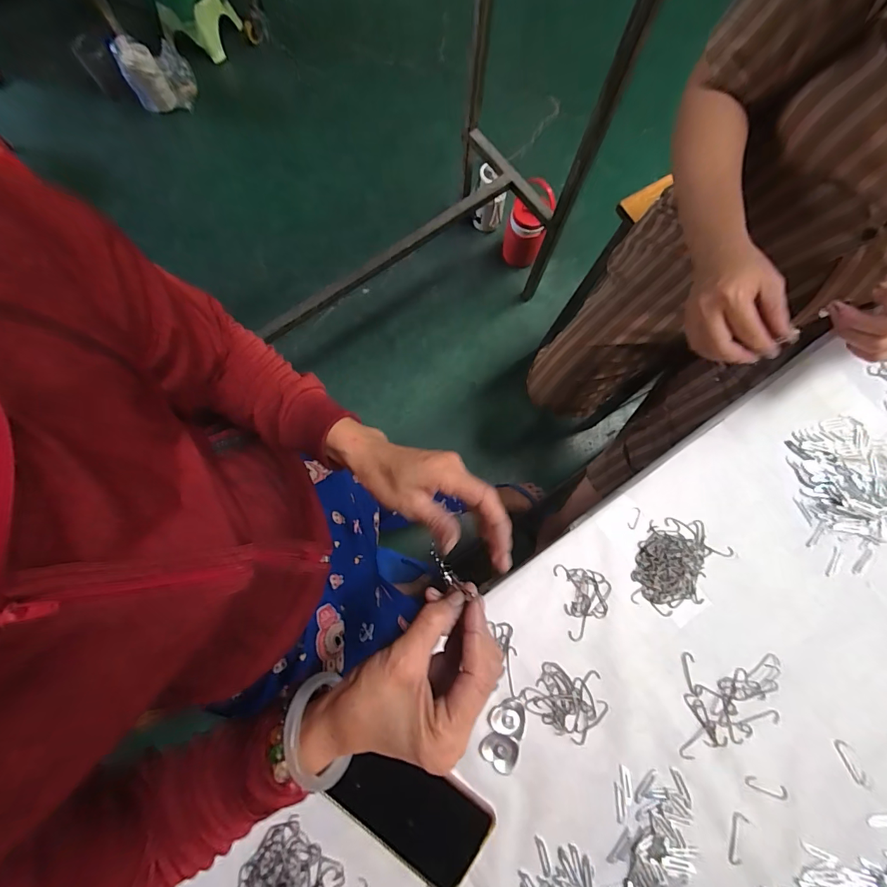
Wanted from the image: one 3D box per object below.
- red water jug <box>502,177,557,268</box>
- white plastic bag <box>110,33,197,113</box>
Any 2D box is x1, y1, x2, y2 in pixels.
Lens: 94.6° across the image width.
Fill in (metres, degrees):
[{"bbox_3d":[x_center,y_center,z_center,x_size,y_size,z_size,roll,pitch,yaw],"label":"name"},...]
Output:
[{"bbox_3d":[0.269,-0.700,1.335,0.128,0.250,0.133,0,78,-1],"label":"red water jug"},{"bbox_3d":[-0.856,-1.114,1.222,0.087,0.186,0.187,41,80,8],"label":"white plastic bag"}]

